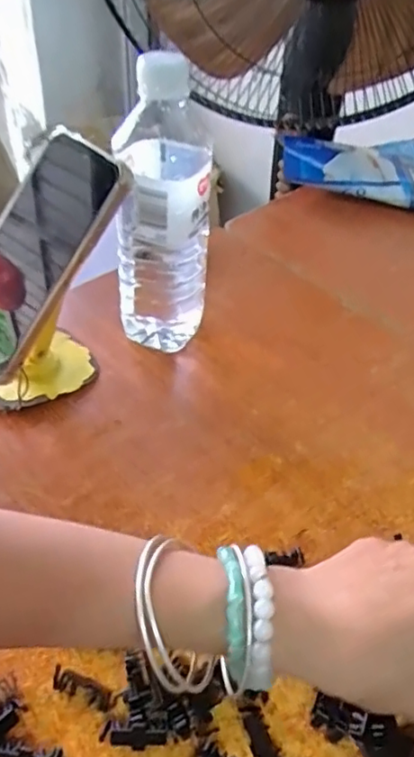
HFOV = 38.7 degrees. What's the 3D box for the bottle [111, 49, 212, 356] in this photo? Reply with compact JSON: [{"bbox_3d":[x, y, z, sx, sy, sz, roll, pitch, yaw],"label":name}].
[{"bbox_3d":[-0.033,-0.118,0.435,0.067,0.204,0.076,1,43,-2],"label":"bottle"}]

